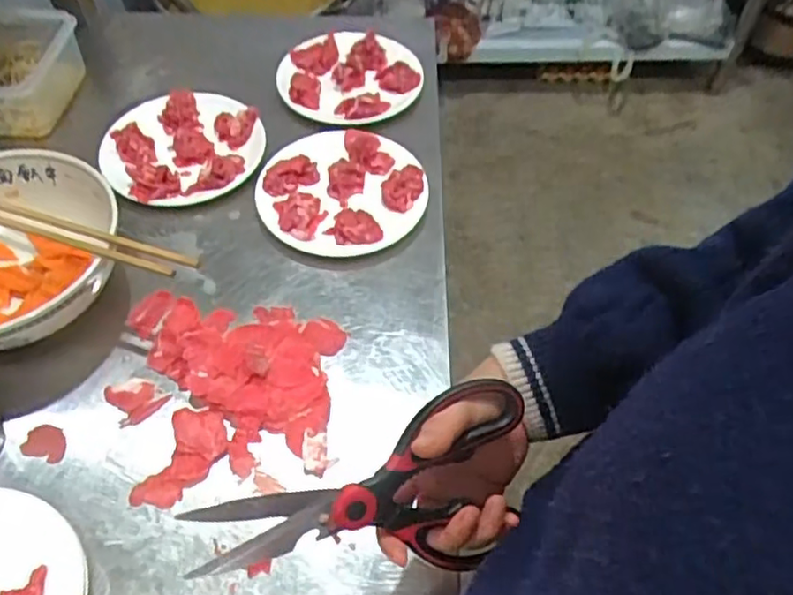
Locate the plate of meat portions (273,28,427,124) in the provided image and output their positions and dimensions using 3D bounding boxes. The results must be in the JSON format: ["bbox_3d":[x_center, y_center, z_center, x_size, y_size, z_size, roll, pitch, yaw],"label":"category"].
[{"bbox_3d":[-0.058,-0.274,0.786,0.171,0.028,0.180,0,55,-1],"label":"plate of meat portions"}]

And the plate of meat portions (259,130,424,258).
[{"bbox_3d":[-0.057,-0.114,0.667,0.168,0.029,0.165,0,55,-1],"label":"plate of meat portions"}]

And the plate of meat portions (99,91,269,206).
[{"bbox_3d":[-0.233,-0.176,0.703,0.167,0.025,0.183,-6,55,-5],"label":"plate of meat portions"}]

